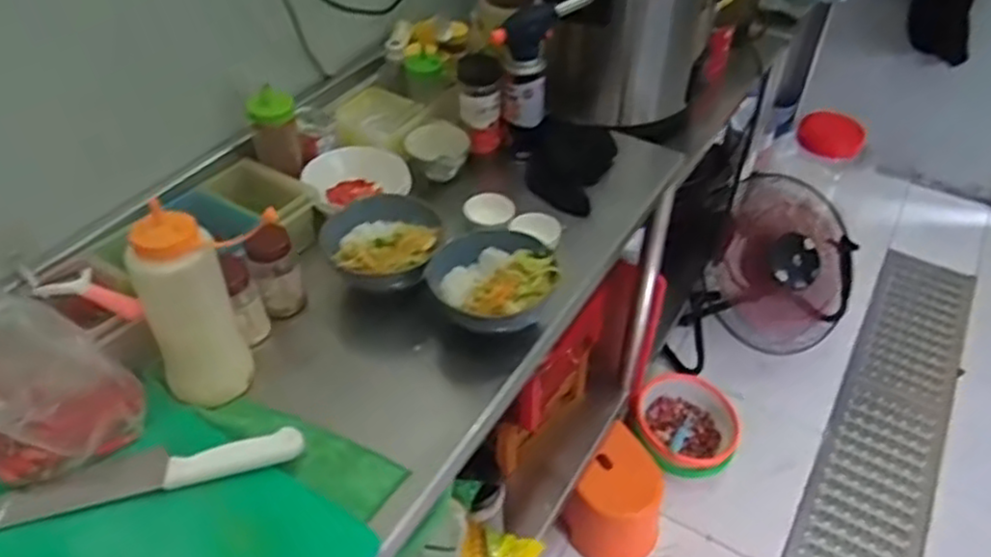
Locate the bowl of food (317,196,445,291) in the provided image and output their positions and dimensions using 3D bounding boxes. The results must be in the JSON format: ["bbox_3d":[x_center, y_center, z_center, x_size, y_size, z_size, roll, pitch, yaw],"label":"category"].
[{"bbox_3d":[-0.141,-0.040,0.938,0.145,0.069,0.156,-1,46,1],"label":"bowl of food"}]

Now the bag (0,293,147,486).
[{"bbox_3d":[-0.438,0.105,0.680,0.099,0.189,0.163,28,53,26],"label":"bag"}]

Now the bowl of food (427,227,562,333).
[{"bbox_3d":[-0.011,0.008,0.900,0.143,0.088,0.159,-33,54,-27],"label":"bowl of food"}]

